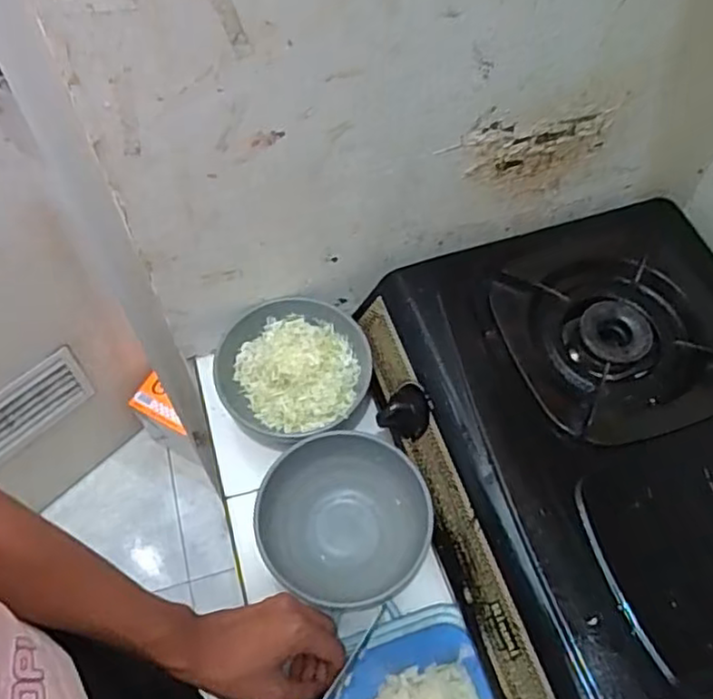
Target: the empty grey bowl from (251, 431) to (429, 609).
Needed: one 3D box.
[{"bbox_3d":[-0.012,0.167,0.642,0.159,0.072,0.150,1,60,-1],"label":"empty grey bowl"}]

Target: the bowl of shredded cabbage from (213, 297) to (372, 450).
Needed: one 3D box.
[{"bbox_3d":[-0.063,0.027,0.707,0.158,0.057,0.157,1,60,-1],"label":"bowl of shredded cabbage"}]

